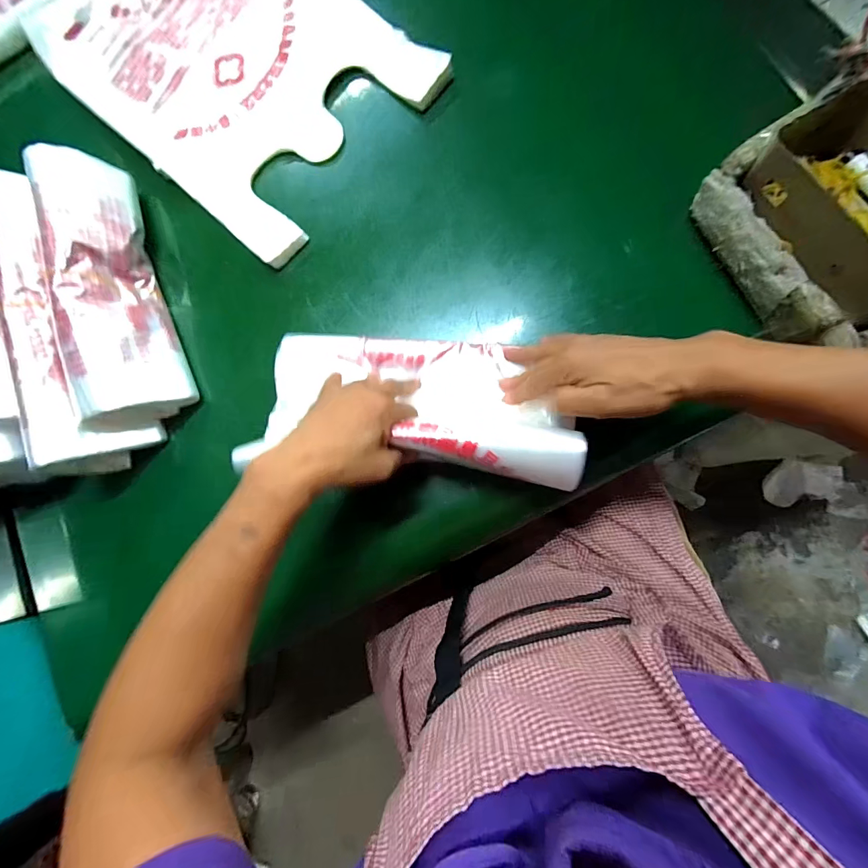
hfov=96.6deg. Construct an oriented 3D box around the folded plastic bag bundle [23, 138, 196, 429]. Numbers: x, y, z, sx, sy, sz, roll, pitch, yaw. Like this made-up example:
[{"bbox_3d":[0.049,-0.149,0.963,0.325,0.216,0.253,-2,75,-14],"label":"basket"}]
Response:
[{"bbox_3d":[-0.347,-0.158,0.414,0.096,0.035,0.299,-15,83,-40],"label":"folded plastic bag bundle"}]

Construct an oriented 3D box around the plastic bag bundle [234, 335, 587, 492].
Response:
[{"bbox_3d":[-0.020,-0.033,0.353,0.273,0.031,0.153,2,47,3],"label":"plastic bag bundle"}]

